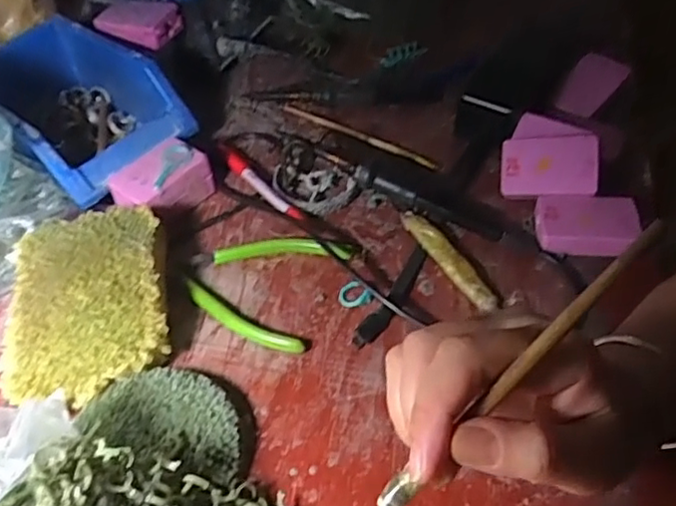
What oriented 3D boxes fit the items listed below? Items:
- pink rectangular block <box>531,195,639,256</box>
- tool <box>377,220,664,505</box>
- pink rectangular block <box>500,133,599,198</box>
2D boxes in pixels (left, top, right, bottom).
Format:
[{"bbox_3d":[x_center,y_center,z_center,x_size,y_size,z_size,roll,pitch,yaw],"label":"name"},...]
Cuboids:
[{"bbox_3d":[0.183,-0.020,0.465,0.070,0.023,0.041,2,49,6],"label":"pink rectangular block"},{"bbox_3d":[0.058,0.049,0.226,0.157,0.004,0.008,-48,55,8],"label":"tool"},{"bbox_3d":[0.160,-0.066,0.481,0.069,0.010,0.048,1,75,19],"label":"pink rectangular block"}]

